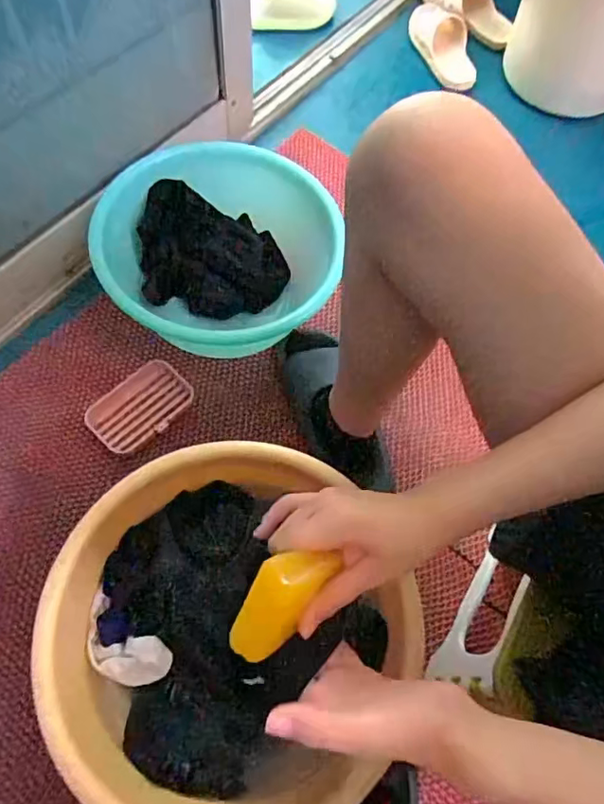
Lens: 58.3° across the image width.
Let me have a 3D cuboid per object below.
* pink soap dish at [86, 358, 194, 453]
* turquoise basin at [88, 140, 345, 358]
[{"bbox_3d":[-0.221,0.007,0.740,0.093,0.026,0.133,42,69,15],"label":"pink soap dish"},{"bbox_3d":[-0.117,-0.192,0.768,0.270,0.163,0.291,1,65,-3],"label":"turquoise basin"}]

